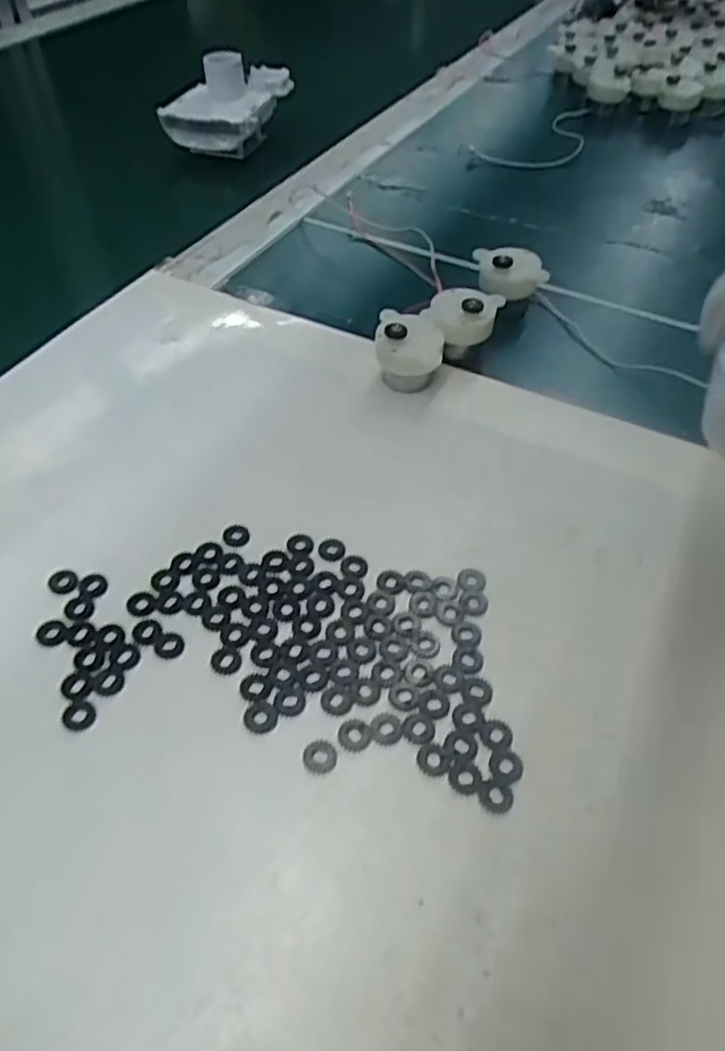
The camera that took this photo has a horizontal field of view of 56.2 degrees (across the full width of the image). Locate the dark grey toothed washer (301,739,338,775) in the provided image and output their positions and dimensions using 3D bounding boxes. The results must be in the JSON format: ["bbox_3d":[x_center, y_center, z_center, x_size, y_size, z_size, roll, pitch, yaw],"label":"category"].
[{"bbox_3d":[-0.014,0.072,0.215,0.010,0.004,0.010,0,50,0],"label":"dark grey toothed washer"}]

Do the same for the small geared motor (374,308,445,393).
[{"bbox_3d":[0.022,-0.084,0.328,0.032,0.032,0.032,6,50,5],"label":"small geared motor"}]

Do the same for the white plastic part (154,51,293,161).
[{"bbox_3d":[-0.095,-0.310,0.498,0.065,0.056,0.089,23,53,17],"label":"white plastic part"}]

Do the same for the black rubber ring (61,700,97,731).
[{"bbox_3d":[-0.093,0.062,0.222,0.010,0.004,0.011,0,50,0],"label":"black rubber ring"}]

